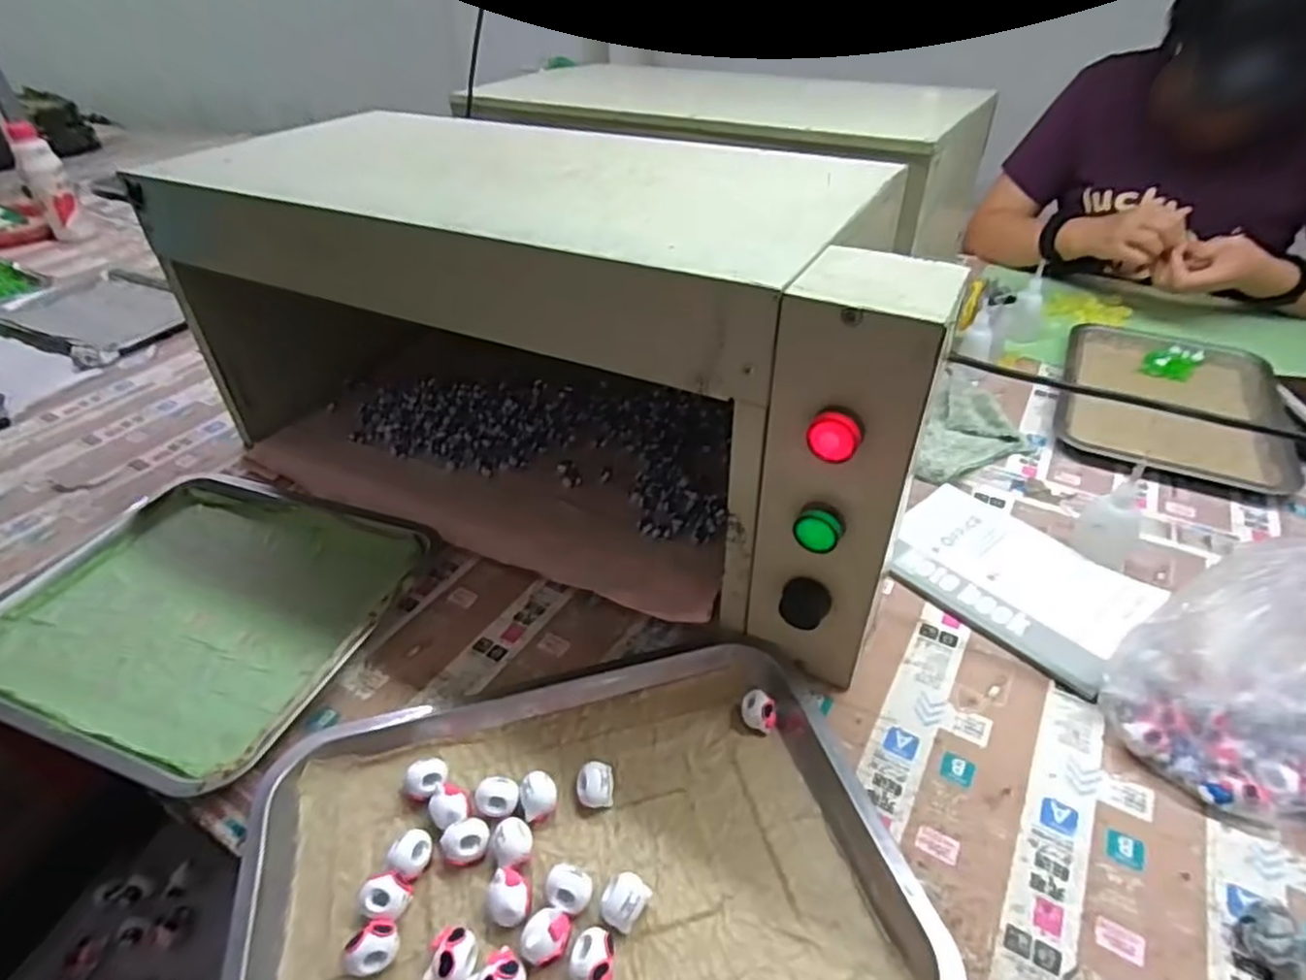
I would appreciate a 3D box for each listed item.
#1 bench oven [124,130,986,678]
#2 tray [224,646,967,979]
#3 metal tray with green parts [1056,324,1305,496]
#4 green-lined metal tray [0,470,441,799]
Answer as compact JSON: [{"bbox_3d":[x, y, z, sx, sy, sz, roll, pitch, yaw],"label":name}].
[{"bbox_3d":[-0.089,-0.130,0.605,0.645,0.271,0.296,18,43,23],"label":"bench oven"},{"bbox_3d":[-0.043,0.214,0.388,0.347,0.044,0.270,-14,42,-10],"label":"tray"},{"bbox_3d":[0.569,-0.112,0.764,0.204,0.018,0.283,16,42,21],"label":"metal tray with green parts"},{"bbox_3d":[-0.372,0.088,0.560,0.328,0.036,0.262,13,41,18],"label":"green-lined metal tray"}]

